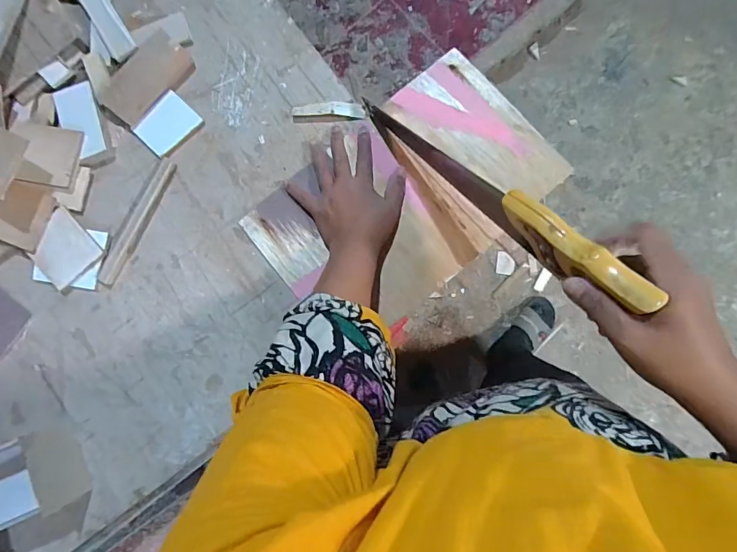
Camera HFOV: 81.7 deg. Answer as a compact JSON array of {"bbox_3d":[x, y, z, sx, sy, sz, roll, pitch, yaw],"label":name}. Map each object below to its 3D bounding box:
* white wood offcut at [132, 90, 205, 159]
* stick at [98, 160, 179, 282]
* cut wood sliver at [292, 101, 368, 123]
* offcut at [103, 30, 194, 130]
[{"bbox_3d":[-0.262,-0.197,0.555,0.063,0.004,0.075,44,89,8],"label":"white wood offcut"},{"bbox_3d":[-0.300,-0.072,0.552,0.024,0.004,0.176,25,87,7],"label":"stick"},{"bbox_3d":[-0.051,-0.213,0.552,0.096,0.005,0.026,-1,87,4],"label":"cut wood sliver"},{"bbox_3d":[-0.291,-0.258,0.558,0.062,0.014,0.122,42,89,8],"label":"offcut"}]

